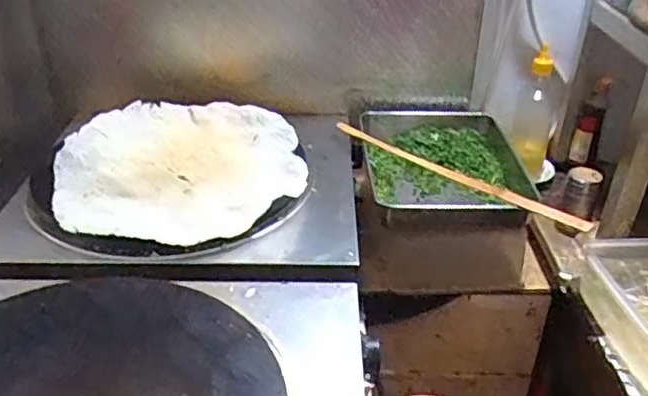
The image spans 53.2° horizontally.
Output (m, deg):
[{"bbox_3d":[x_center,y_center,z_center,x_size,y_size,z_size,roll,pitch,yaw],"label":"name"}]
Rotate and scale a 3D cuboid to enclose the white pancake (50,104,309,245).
[{"bbox_3d":[-0.197,-0.051,0.910,0.312,0.031,0.329,1,33,-1],"label":"white pancake"}]

